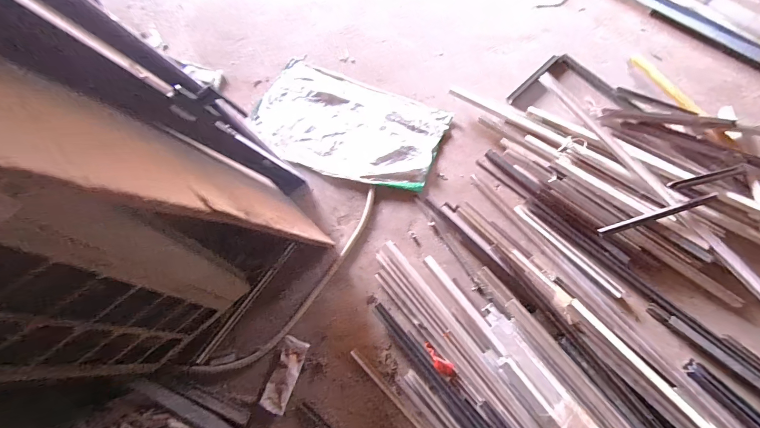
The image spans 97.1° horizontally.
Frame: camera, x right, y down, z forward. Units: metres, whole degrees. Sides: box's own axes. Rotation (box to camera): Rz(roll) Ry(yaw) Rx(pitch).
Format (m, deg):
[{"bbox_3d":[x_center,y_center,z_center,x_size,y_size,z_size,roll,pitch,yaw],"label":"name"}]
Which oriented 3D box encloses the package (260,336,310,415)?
[{"bbox_3d":[-0.268,0.452,0.950,0.072,0.024,0.189,16,67,6],"label":"package"}]

